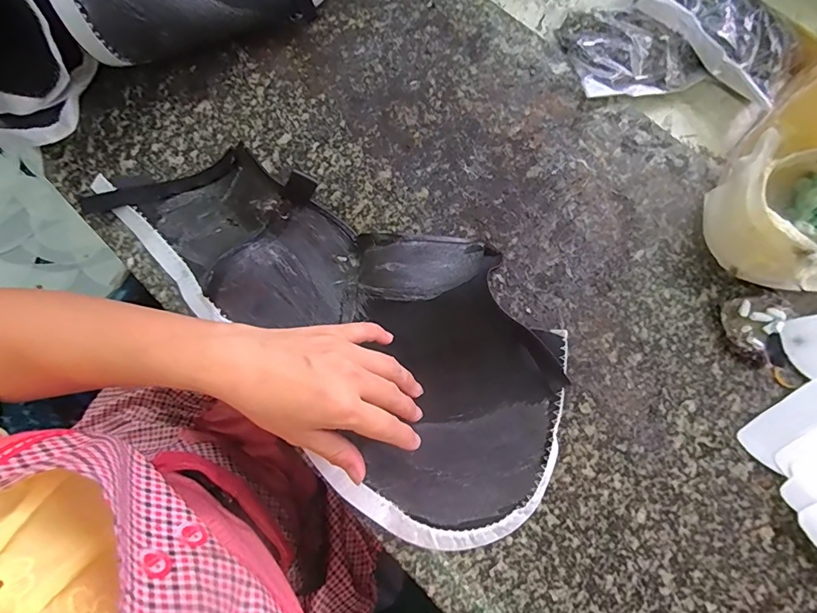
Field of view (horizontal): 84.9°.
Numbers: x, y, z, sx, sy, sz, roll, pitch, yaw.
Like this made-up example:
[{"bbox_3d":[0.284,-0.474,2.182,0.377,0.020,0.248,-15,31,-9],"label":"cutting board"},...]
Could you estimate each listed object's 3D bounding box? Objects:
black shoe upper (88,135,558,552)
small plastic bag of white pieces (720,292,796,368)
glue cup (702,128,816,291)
[{"bbox_3d":[-0.064,-0.003,0.342,0.411,0.044,0.197,37,79,10],"label":"black shoe upper"},{"bbox_3d":[0.250,0.011,0.323,0.043,0.015,0.050,37,84,9],"label":"small plastic bag of white pieces"},{"bbox_3d":[0.255,-0.068,0.311,0.072,0.062,0.108,6,81,6],"label":"glue cup"}]

